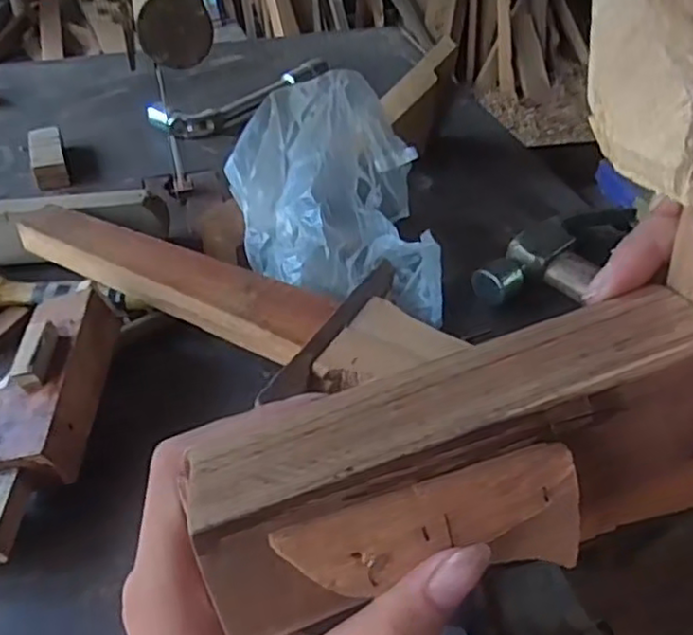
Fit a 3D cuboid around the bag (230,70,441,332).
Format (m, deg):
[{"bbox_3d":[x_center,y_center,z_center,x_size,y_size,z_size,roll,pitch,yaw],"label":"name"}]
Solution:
[{"bbox_3d":[-0.012,-0.072,0.430,0.123,0.104,0.164,-3,41,-4],"label":"bag"}]

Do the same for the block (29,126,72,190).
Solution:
[{"bbox_3d":[-0.250,-0.133,0.567,0.027,0.024,0.072,-15,43,-18],"label":"block"}]

